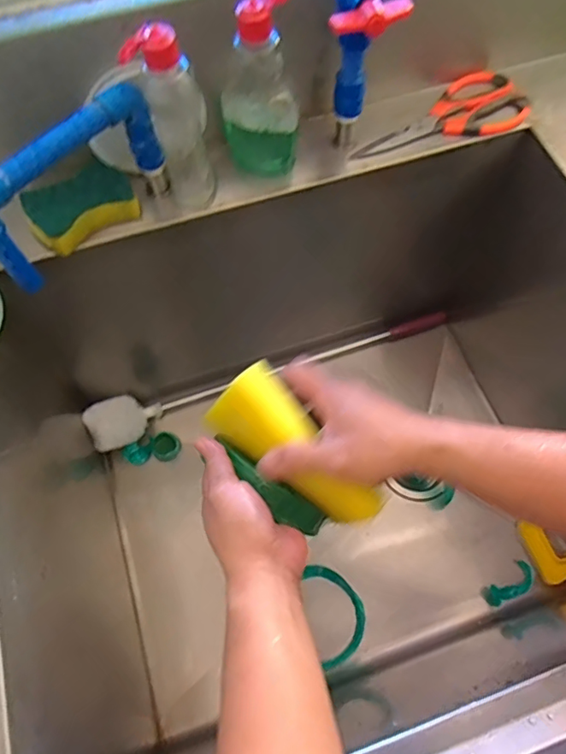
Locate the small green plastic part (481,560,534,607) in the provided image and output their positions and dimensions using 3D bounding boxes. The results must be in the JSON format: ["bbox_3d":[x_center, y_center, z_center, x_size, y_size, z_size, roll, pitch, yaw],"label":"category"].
[{"bbox_3d":[0.313,0.289,0.728,0.075,0.021,0.037,-36,70,-15],"label":"small green plastic part"}]

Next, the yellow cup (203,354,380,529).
[{"bbox_3d":[0.011,0.060,0.419,0.145,0.065,0.053,44,72,5],"label":"yellow cup"}]

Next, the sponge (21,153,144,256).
[{"bbox_3d":[-0.196,-0.166,0.507,0.096,0.027,0.067,-36,70,-15],"label":"sponge"}]

